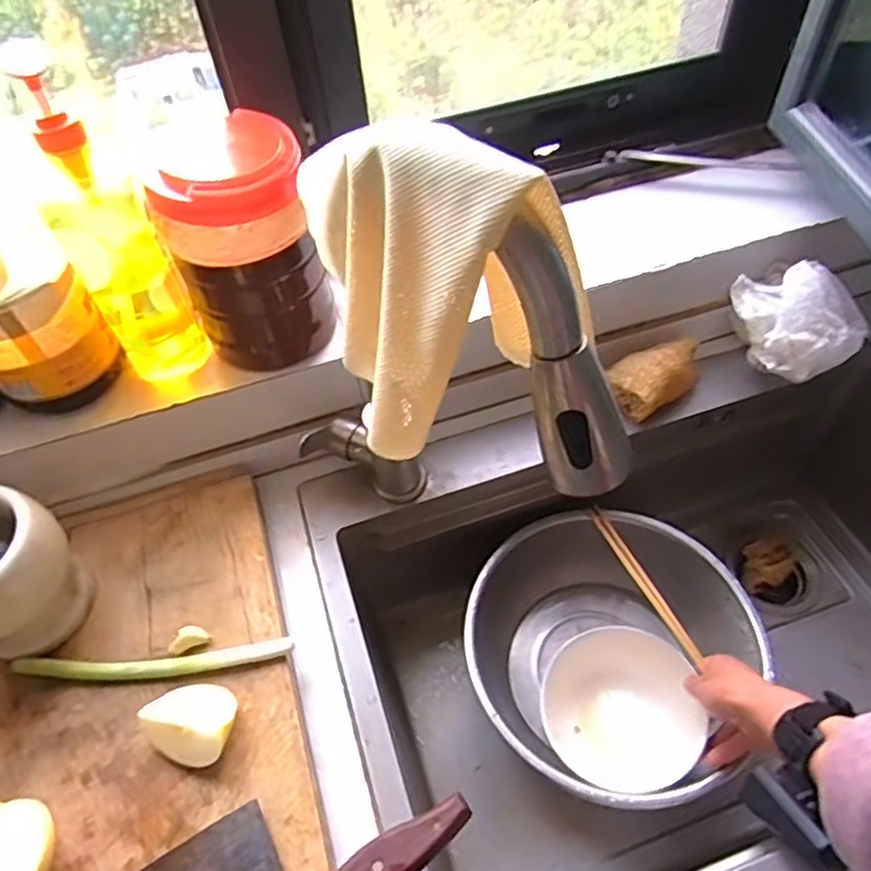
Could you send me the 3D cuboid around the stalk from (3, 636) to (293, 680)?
[{"bbox_3d":[-0.231,0.185,0.526,0.224,0.012,0.024,-6,52,1],"label":"stalk"}]

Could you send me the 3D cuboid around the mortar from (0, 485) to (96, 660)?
[{"bbox_3d":[-0.346,0.116,0.522,0.088,0.117,0.107,23,58,21],"label":"mortar"}]

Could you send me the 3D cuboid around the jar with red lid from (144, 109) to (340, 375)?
[{"bbox_3d":[-0.167,-0.169,0.565,0.118,0.208,0.125,-3,52,3],"label":"jar with red lid"}]

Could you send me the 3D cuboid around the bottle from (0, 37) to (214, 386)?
[{"bbox_3d":[-0.264,-0.159,0.525,0.069,0.264,0.059,-30,56,-17],"label":"bottle"}]

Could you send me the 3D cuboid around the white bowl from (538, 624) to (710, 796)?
[{"bbox_3d":[0.190,0.281,0.672,0.156,0.045,0.156,-2,81,16],"label":"white bowl"}]

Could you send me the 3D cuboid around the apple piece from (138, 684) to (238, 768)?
[{"bbox_3d":[-0.183,0.215,0.485,0.069,0.034,0.055,7,54,11],"label":"apple piece"}]

